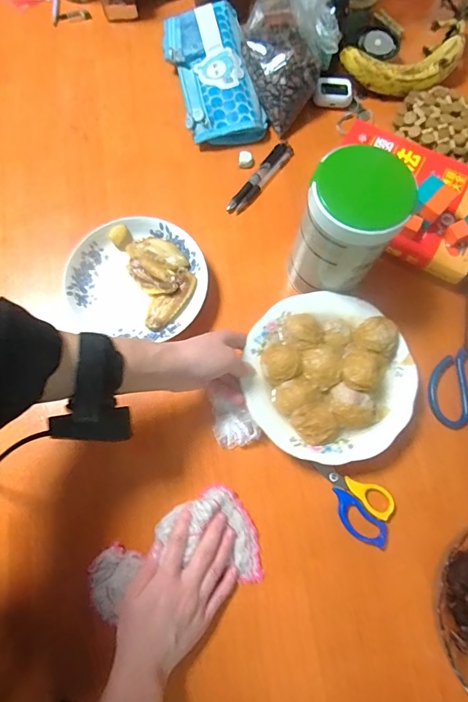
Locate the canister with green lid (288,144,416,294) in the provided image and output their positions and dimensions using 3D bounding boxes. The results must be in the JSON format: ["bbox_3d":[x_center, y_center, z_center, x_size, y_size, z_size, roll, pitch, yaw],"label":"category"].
[{"bbox_3d":[0.121,-0.130,0.455,0.094,0.163,0.093,1,74,-2],"label":"canister with green lid"}]

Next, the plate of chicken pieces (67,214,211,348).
[{"bbox_3d":[-0.118,-0.094,0.511,0.162,0.033,0.150,0,74,0],"label":"plate of chicken pieces"}]

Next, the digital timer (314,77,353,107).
[{"bbox_3d":[0.148,-0.391,0.609,0.060,0.021,0.039,-7,111,-10],"label":"digital timer"}]

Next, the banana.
[{"bbox_3d":[0.253,-0.422,0.604,0.185,0.038,0.062,-8,75,-3],"label":"banana"}]

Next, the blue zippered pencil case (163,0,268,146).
[{"bbox_3d":[-0.031,-0.411,0.595,0.114,0.045,0.222,-13,75,-4],"label":"blue zippered pencil case"}]

